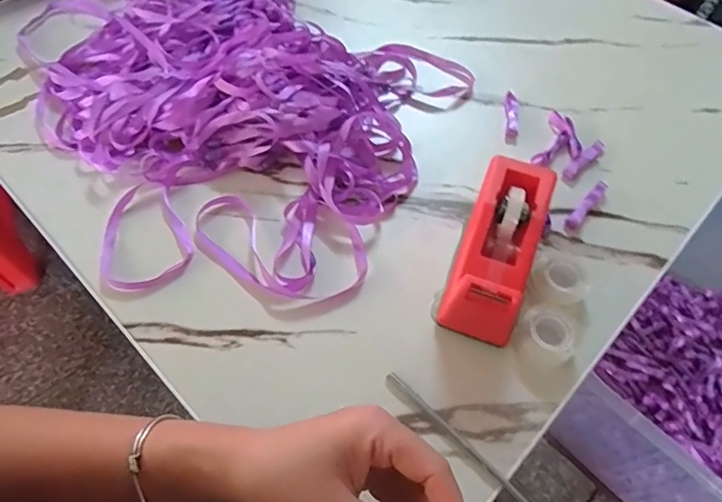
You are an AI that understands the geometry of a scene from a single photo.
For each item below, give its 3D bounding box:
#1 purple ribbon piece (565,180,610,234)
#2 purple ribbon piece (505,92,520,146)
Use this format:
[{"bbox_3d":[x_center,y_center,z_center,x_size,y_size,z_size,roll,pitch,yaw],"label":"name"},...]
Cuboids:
[{"bbox_3d":[0.223,-0.044,0.489,0.014,0.008,0.070,38,62,19],"label":"purple ribbon piece"},{"bbox_3d":[0.168,-0.148,0.553,0.014,0.009,0.073,10,57,2],"label":"purple ribbon piece"}]

